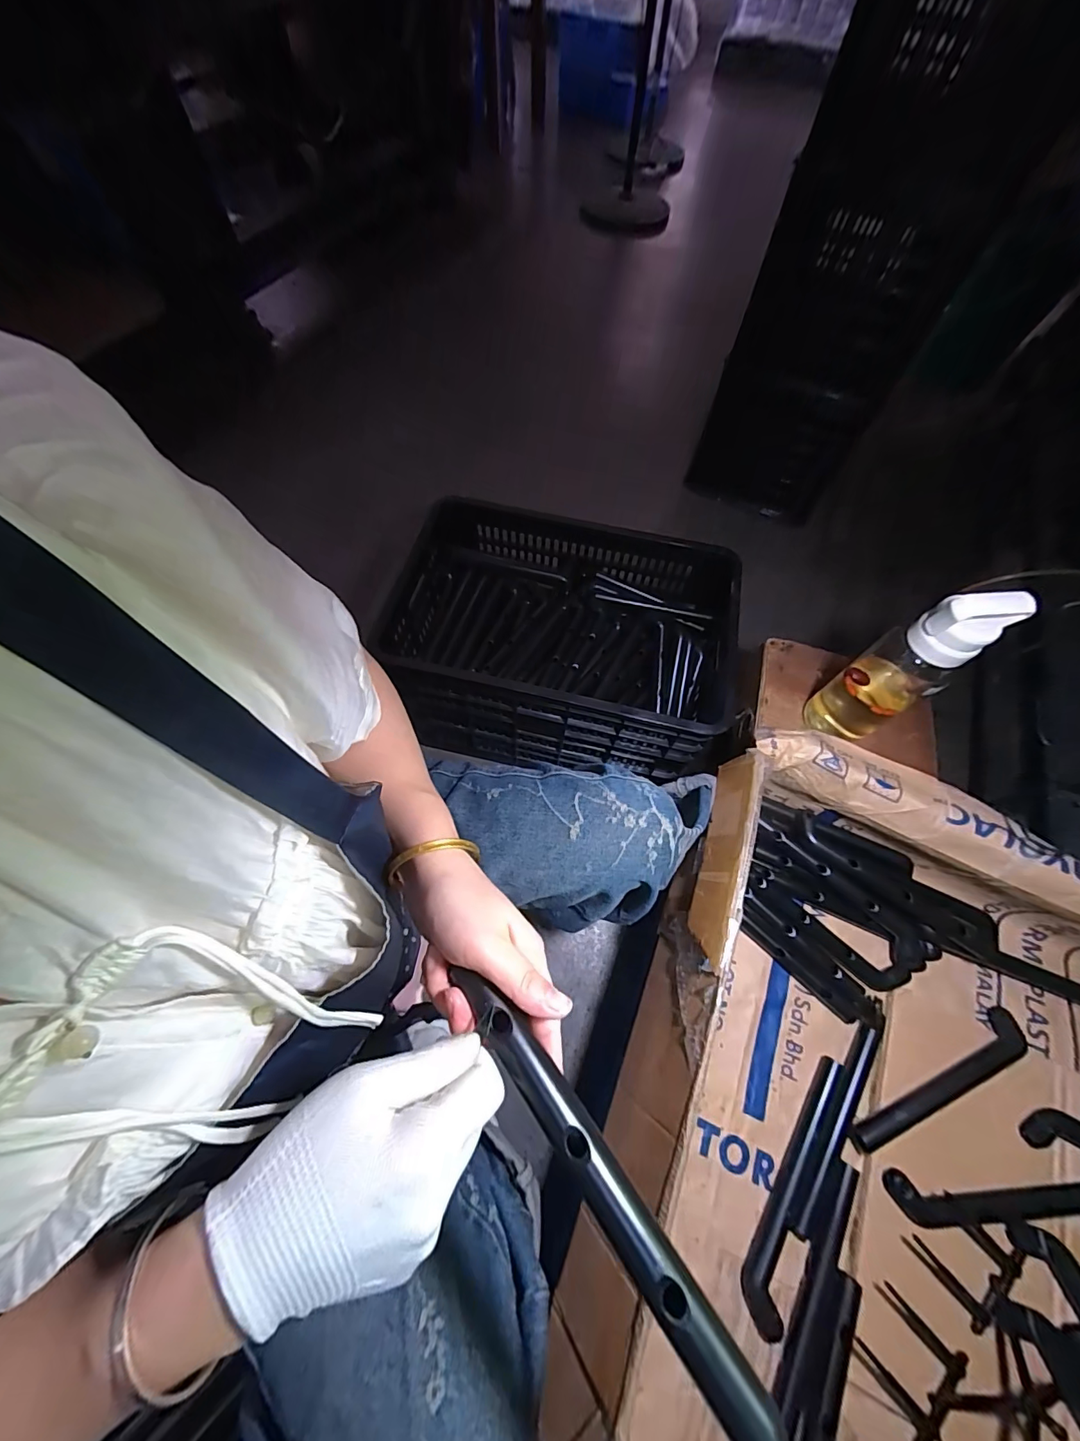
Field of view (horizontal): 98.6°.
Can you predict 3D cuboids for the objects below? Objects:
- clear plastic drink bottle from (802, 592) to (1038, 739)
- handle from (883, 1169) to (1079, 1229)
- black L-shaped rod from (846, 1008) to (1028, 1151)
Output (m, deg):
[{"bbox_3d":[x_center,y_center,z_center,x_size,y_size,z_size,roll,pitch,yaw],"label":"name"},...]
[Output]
[{"bbox_3d":[0.460,-0.060,0.604,0.071,0.303,0.084,-29,69,-15],"label":"clear plastic drink bottle"},{"bbox_3d":[0.484,0.489,0.469,0.244,0.027,0.044,1,64,-1],"label":"handle"},{"bbox_3d":[0.448,0.402,0.513,0.241,0.022,0.035,-25,68,-13],"label":"black L-shaped rod"}]

